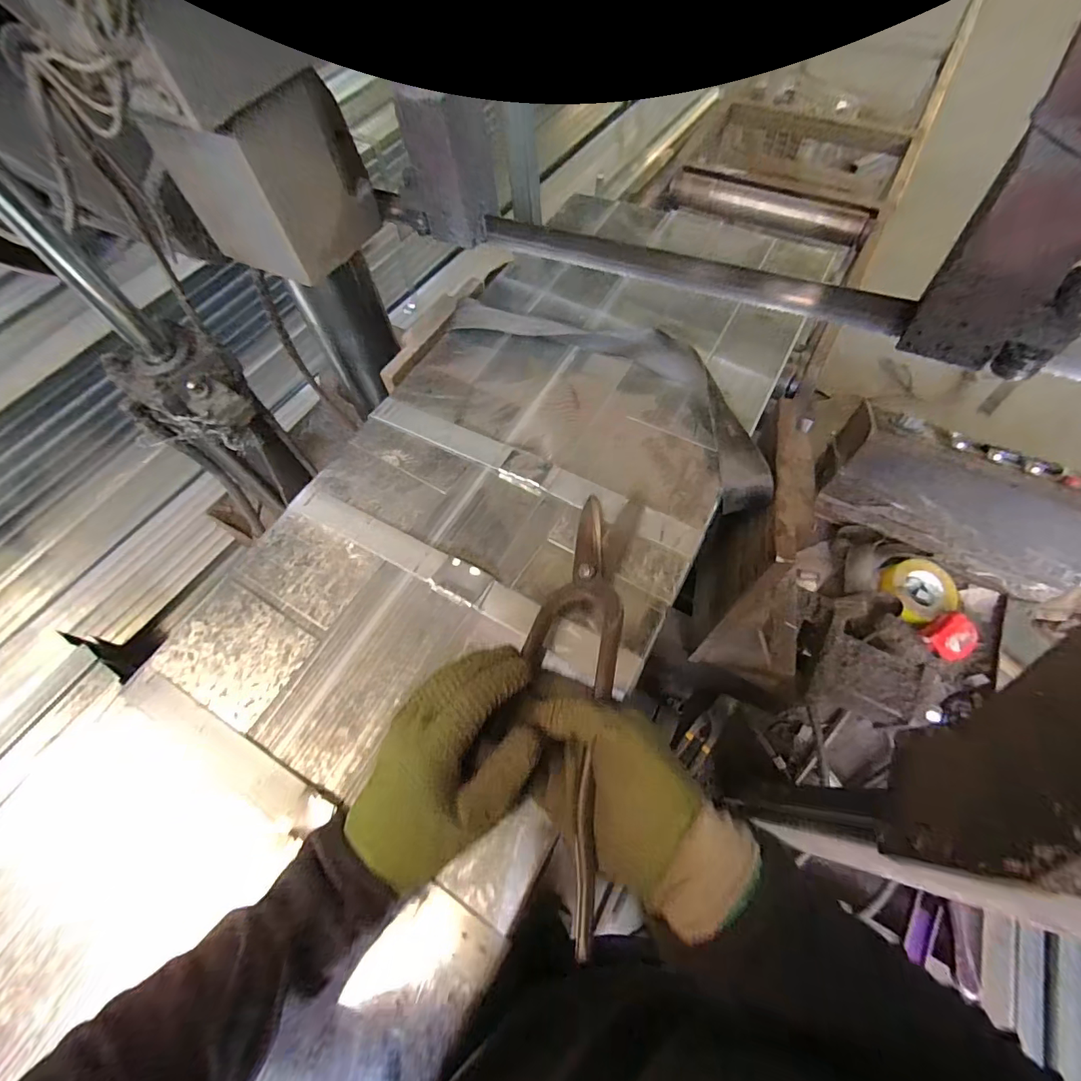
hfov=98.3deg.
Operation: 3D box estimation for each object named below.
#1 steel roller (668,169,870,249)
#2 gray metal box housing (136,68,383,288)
[{"bbox_3d":[0.665,-0.988,1.390,0.581,0.081,0.109,26,68,15],"label":"steel roller"},{"bbox_3d":[-0.313,-0.431,0.551,0.158,0.162,0.155,31,70,18],"label":"gray metal box housing"}]

